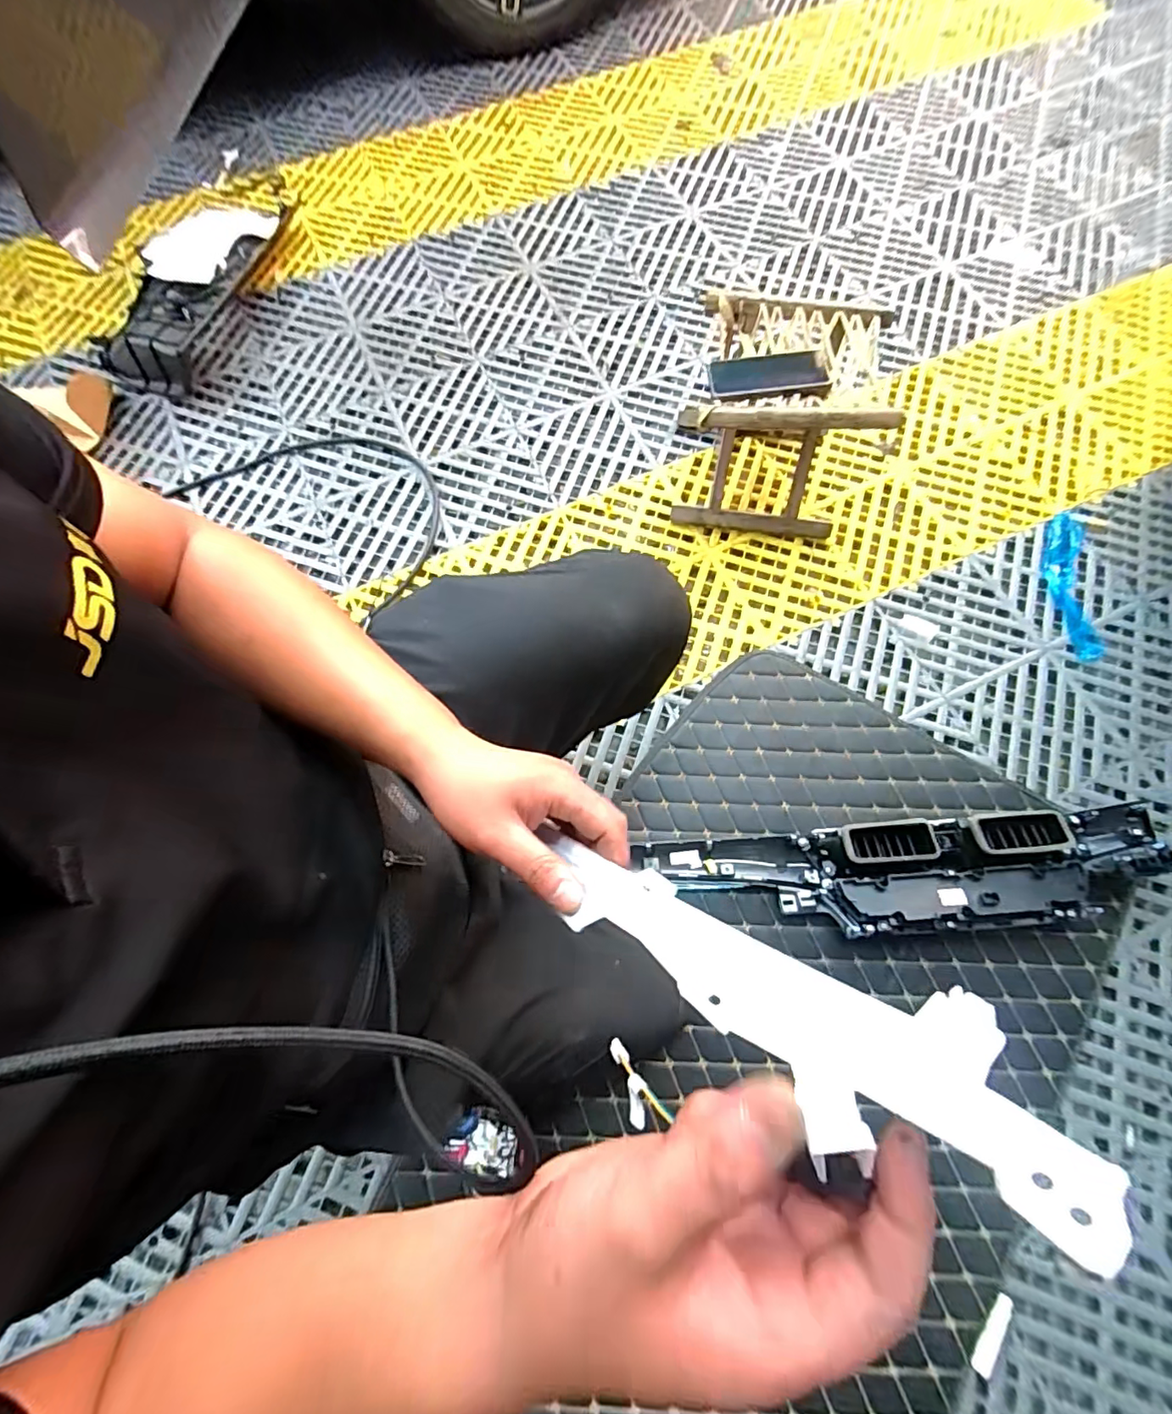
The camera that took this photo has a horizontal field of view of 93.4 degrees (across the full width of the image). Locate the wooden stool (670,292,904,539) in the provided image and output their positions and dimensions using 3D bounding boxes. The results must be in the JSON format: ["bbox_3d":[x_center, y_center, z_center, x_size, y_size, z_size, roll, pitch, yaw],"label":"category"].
[{"bbox_3d":[0.305,-0.467,0.898,0.269,0.265,0.249,5,71,2],"label":"wooden stool"}]

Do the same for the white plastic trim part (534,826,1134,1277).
[{"bbox_3d":[0.053,0.106,0.239,0.023,0.261,0.058,44,72,-30],"label":"white plastic trim part"}]

